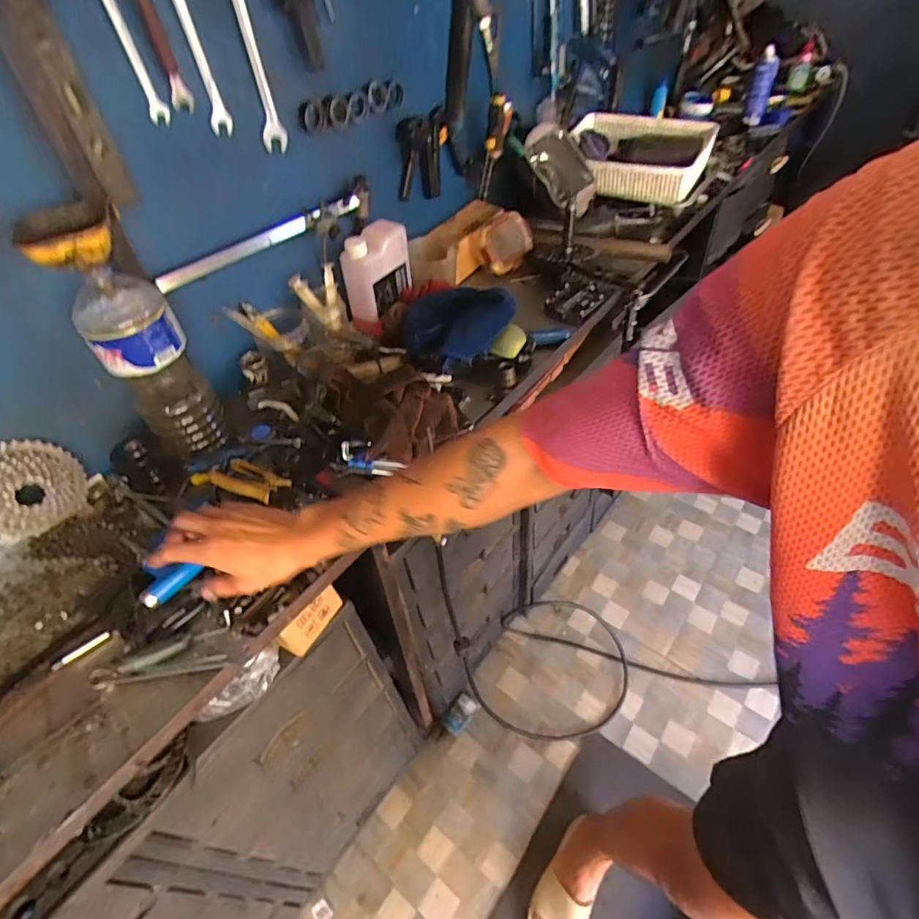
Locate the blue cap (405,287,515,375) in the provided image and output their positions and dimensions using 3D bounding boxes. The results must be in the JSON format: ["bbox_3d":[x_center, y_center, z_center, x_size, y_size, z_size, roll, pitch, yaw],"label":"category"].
[{"bbox_3d":[-0.004,-0.233,0.875,0.183,0.085,0.166,-11,46,-4],"label":"blue cap"}]

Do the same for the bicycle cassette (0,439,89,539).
[{"bbox_3d":[-0.573,0.043,0.665,0.128,0.129,0.052,-37,53,-26],"label":"bicycle cassette"}]

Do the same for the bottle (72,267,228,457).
[{"bbox_3d":[-0.400,-0.110,0.675,0.101,0.258,0.077,-30,50,-20],"label":"bottle"}]

